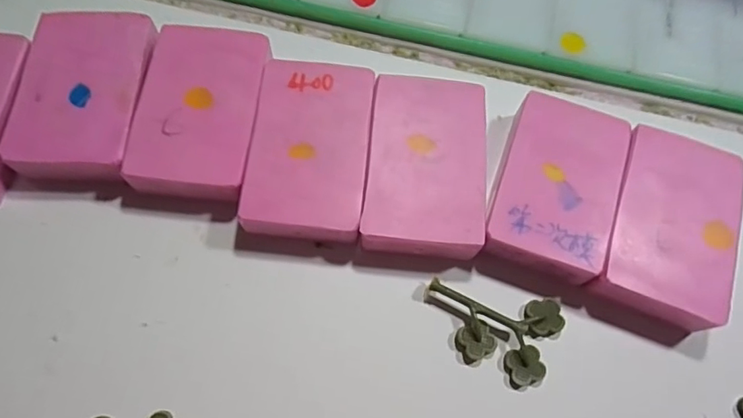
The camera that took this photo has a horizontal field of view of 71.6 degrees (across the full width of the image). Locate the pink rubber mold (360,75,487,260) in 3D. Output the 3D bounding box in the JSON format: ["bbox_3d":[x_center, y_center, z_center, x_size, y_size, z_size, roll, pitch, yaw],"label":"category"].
[{"bbox_3d":[0.021,-0.016,0.203,0.044,0.017,0.071,6,70,0],"label":"pink rubber mold"}]

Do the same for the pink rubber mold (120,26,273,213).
[{"bbox_3d":[-0.067,-0.036,0.206,0.045,0.018,0.077,8,70,0],"label":"pink rubber mold"}]

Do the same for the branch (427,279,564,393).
[{"bbox_3d":[0.045,0.046,0.187,0.049,0.009,0.031,8,70,0],"label":"branch"}]

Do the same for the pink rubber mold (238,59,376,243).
[{"bbox_3d":[-0.024,-0.021,0.202,0.043,0.019,0.072,6,70,0],"label":"pink rubber mold"}]

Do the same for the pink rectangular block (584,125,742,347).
[{"bbox_3d":[0.113,0.009,0.198,0.045,0.017,0.077,22,71,5],"label":"pink rectangular block"}]

